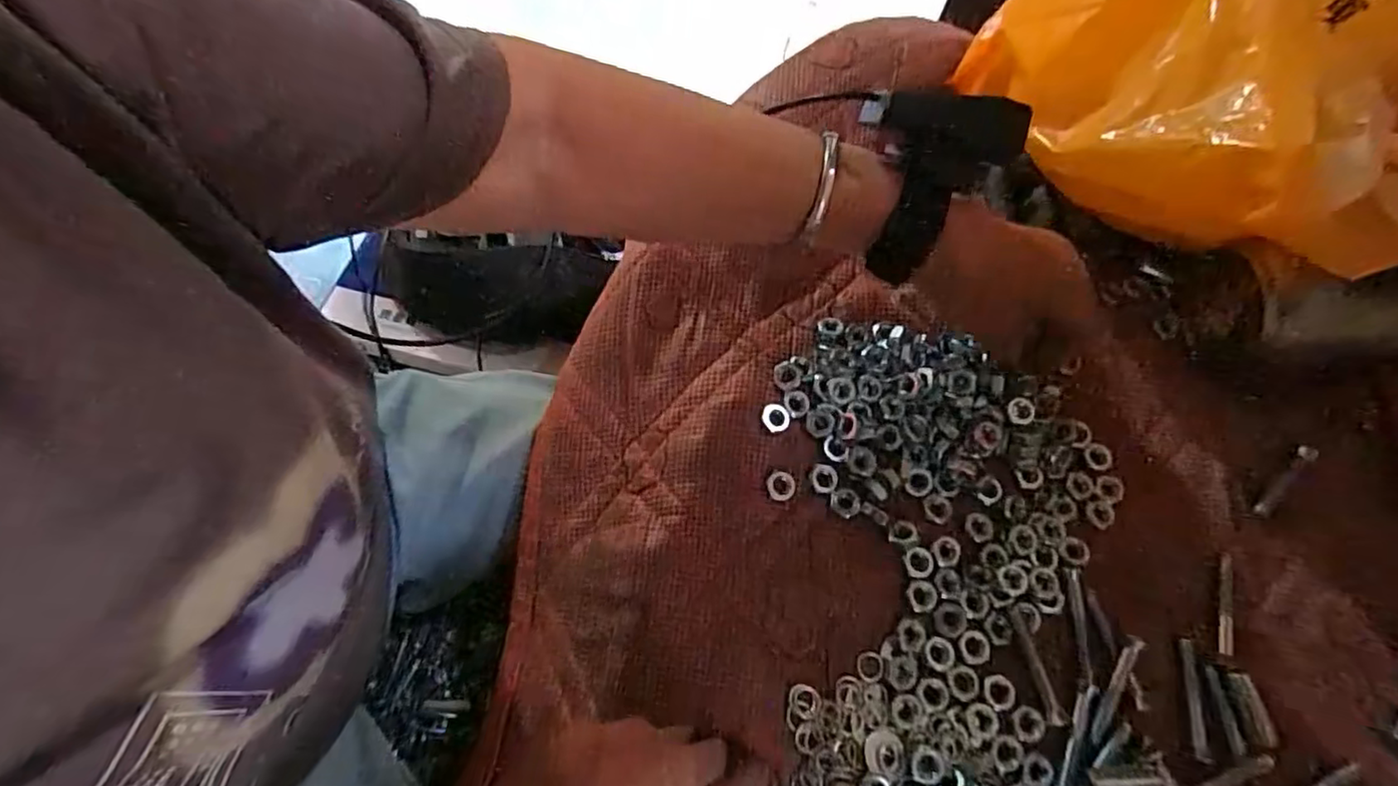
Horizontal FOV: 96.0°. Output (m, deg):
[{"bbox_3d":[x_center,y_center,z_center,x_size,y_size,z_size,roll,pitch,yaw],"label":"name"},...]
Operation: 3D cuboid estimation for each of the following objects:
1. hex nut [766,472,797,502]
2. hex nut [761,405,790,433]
[{"bbox_3d":[0.046,0.052,0.354,0.017,0.005,0.015,9,64,1],"label":"hex nut"},{"bbox_3d":[0.045,0.014,0.366,0.016,0.004,0.017,-32,70,-17],"label":"hex nut"}]

